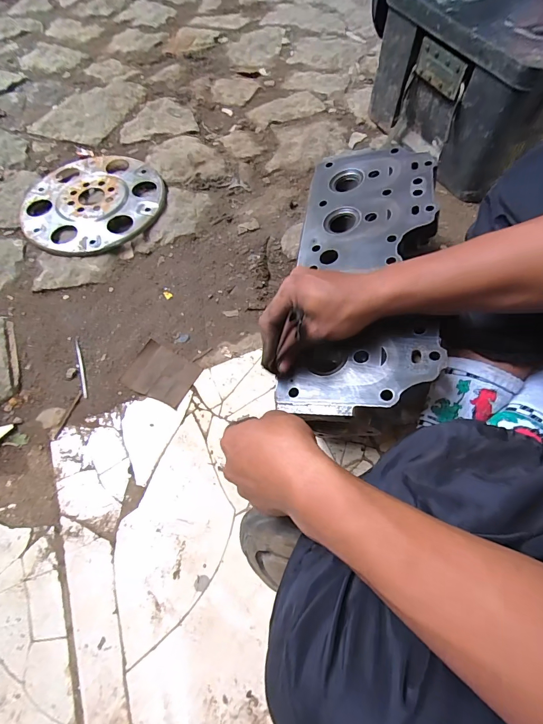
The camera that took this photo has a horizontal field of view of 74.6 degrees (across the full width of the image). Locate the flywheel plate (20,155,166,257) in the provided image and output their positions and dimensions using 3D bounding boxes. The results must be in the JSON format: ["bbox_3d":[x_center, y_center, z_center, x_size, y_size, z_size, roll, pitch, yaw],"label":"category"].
[{"bbox_3d":[-0.338,-0.305,0.674,0.253,0.019,0.259,0,62,0],"label":"flywheel plate"}]

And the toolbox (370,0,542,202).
[{"bbox_3d":[0.446,-0.546,0.682,0.356,0.249,0.339,-23,65,-12],"label":"toolbox"}]

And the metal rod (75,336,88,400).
[{"bbox_3d":[-0.286,0.007,0.535,0.007,0.004,0.108,-20,64,-10],"label":"metal rod"}]

